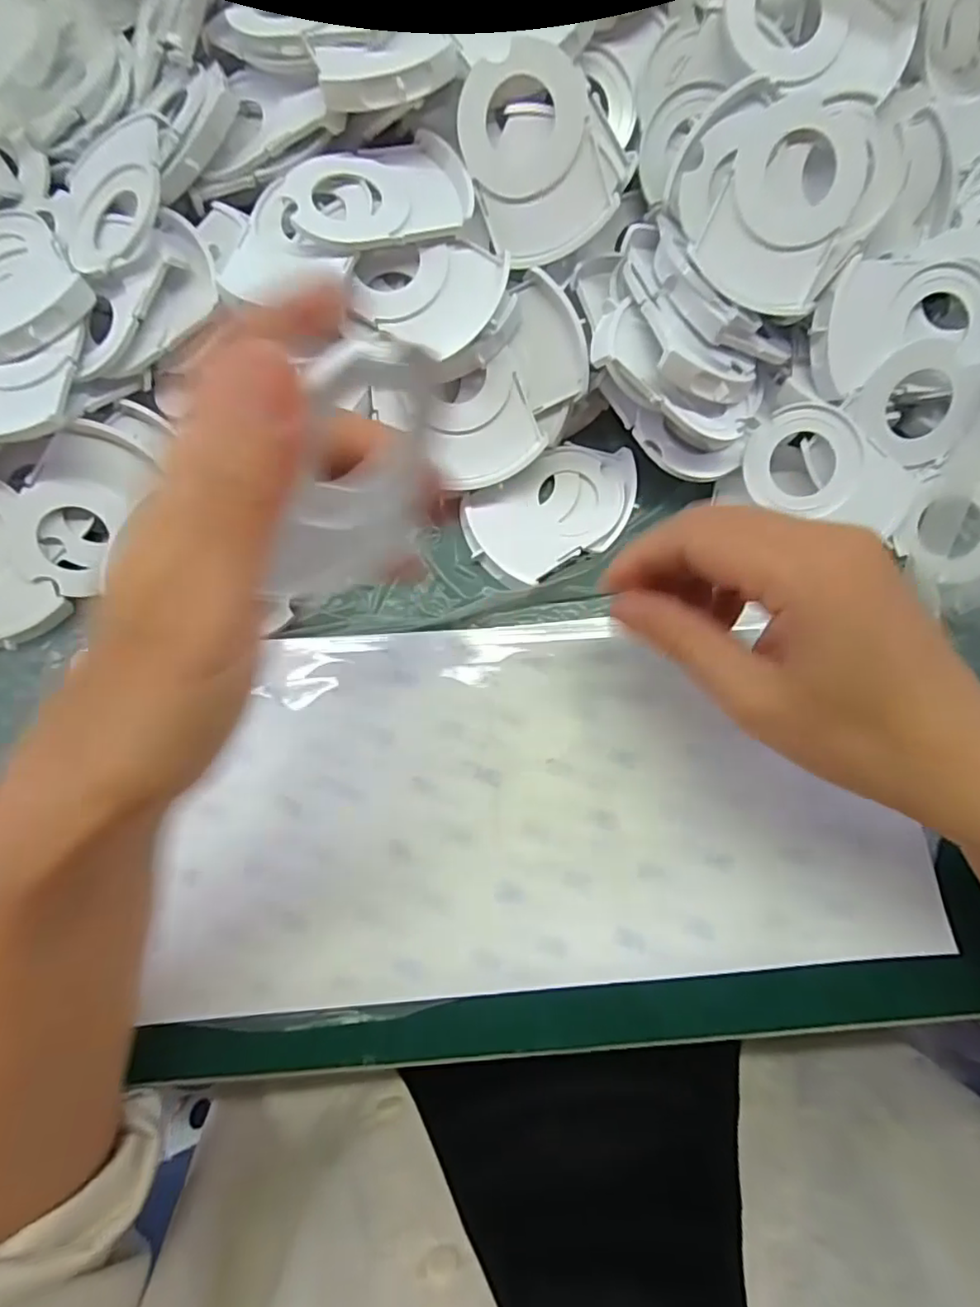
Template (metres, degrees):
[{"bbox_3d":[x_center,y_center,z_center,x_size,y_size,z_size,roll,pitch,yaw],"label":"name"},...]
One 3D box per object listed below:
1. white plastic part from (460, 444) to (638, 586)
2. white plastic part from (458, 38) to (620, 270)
[{"bbox_3d":[0.033,-0.071,0.301,0.089,0.008,0.056,-30,77,-6],"label":"white plastic part"},{"bbox_3d":[0.019,-0.215,0.267,0.055,0.007,0.075,-18,112,15],"label":"white plastic part"}]

